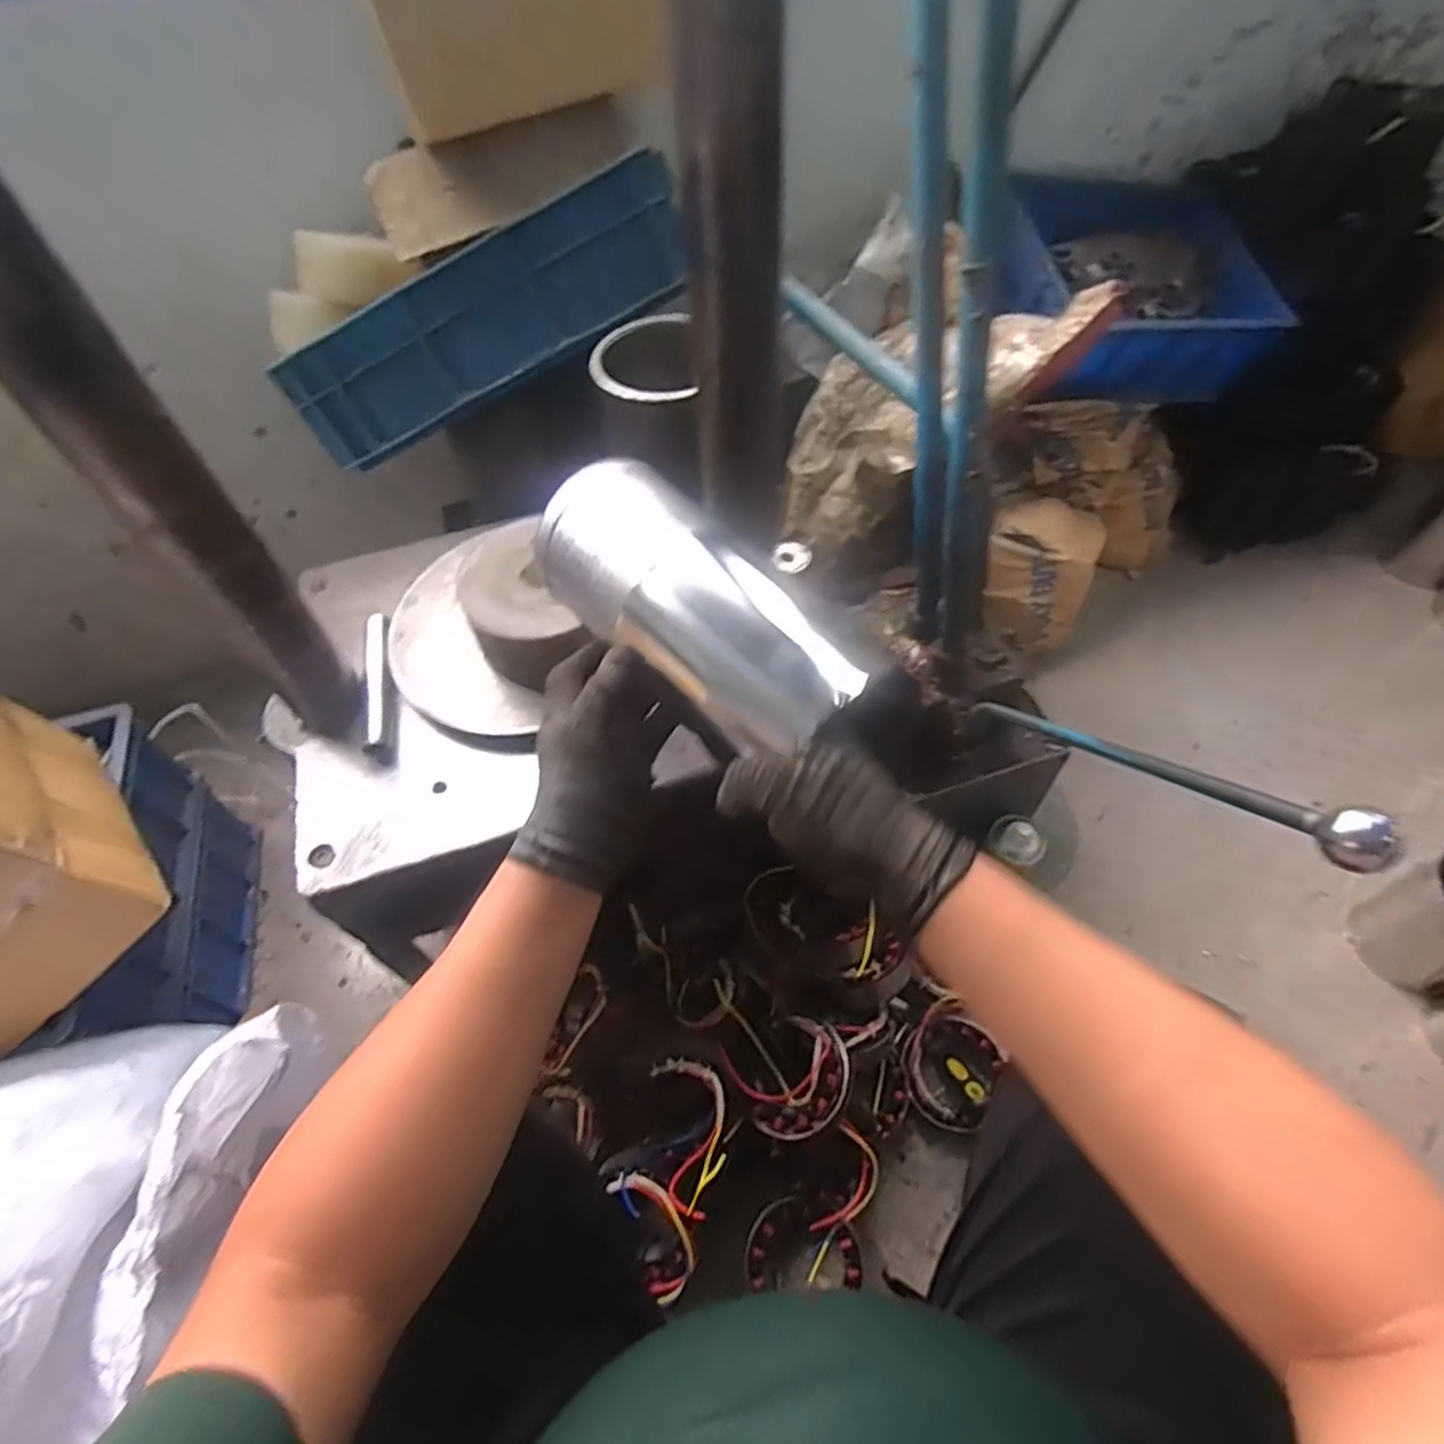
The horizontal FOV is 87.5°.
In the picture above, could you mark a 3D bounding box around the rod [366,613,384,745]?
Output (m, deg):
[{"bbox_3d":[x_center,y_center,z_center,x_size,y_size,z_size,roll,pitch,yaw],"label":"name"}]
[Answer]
[{"bbox_3d":[-0.310,-0.041,0.675,0.011,0.013,0.143,-12,56,-5],"label":"rod"}]

